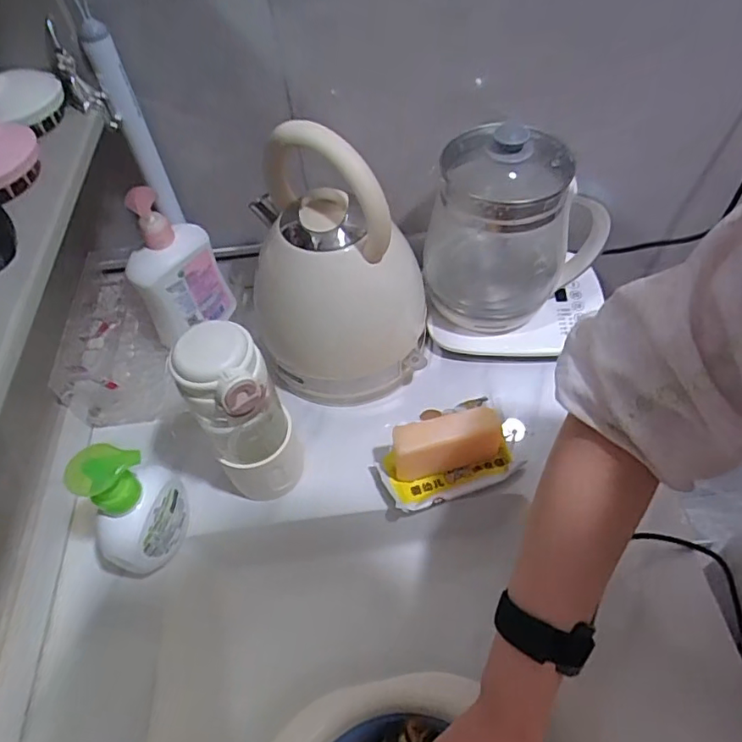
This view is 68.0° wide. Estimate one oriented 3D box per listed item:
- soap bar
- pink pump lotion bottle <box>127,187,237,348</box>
[{"bbox_3d":[0.073,0.072,0.537,0.102,0.069,0.030,-15,54,-6],"label":"soap bar"},{"bbox_3d":[-0.209,-0.110,0.595,0.049,0.166,0.103,32,63,24],"label":"pink pump lotion bottle"}]

